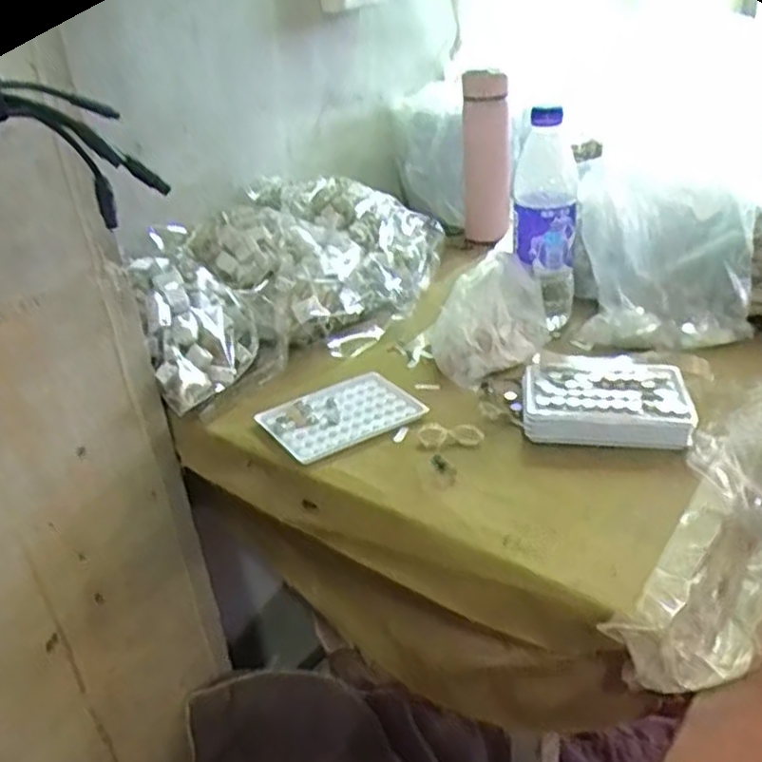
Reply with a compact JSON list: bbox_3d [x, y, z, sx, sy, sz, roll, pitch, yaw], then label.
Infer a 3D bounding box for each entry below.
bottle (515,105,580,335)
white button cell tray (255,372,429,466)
[{"bbox_3d":[0.173,-0.166,0.803,0.065,0.213,0.055,8,32,23],"label":"bottle"},{"bbox_3d":[-0.035,0.029,0.699,0.131,0.011,0.099,-19,32,-24],"label":"white button cell tray"}]

